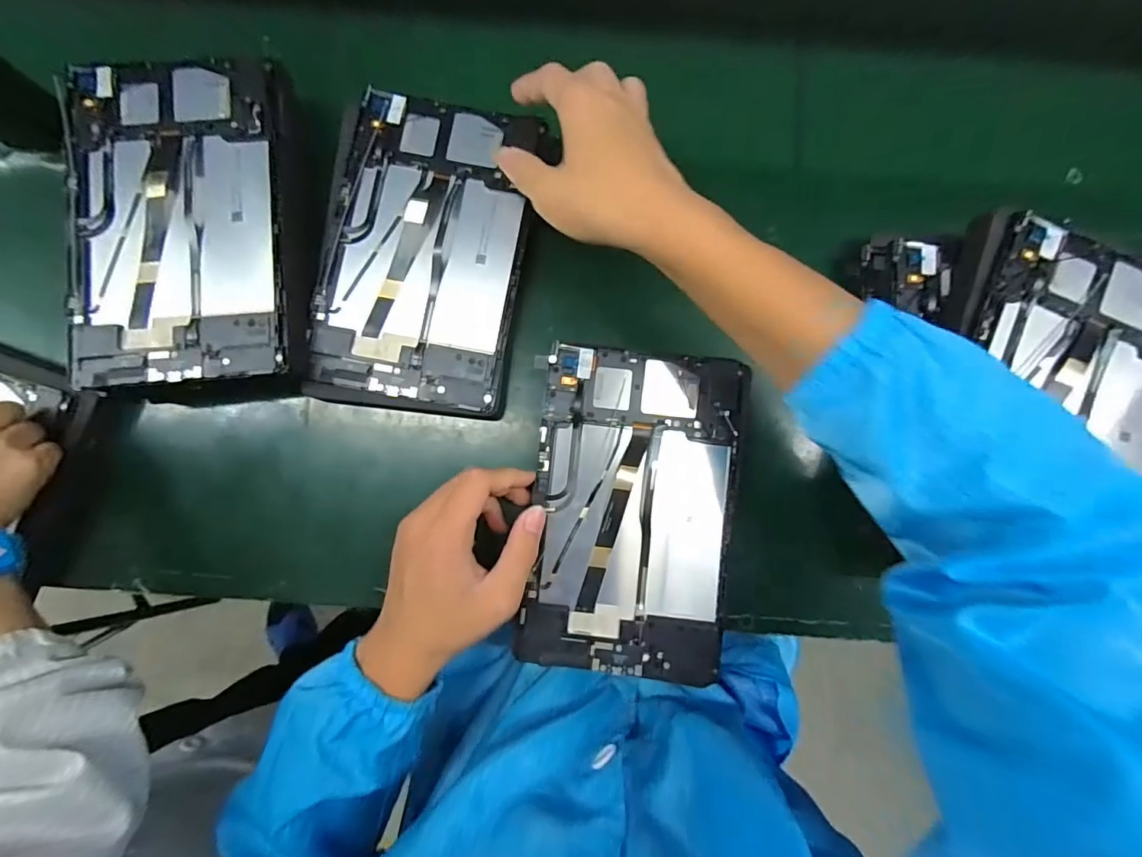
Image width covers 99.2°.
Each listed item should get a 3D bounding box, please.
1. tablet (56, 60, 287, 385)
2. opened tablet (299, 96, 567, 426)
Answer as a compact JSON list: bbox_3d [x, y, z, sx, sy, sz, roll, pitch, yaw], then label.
[{"bbox_3d":[-0.287,-0.151,0.351,0.149,0.008,0.235,-4,85,-1],"label":"tablet"},{"bbox_3d":[-0.113,-0.138,0.382,0.155,0.009,0.246,11,85,0],"label":"opened tablet"}]

